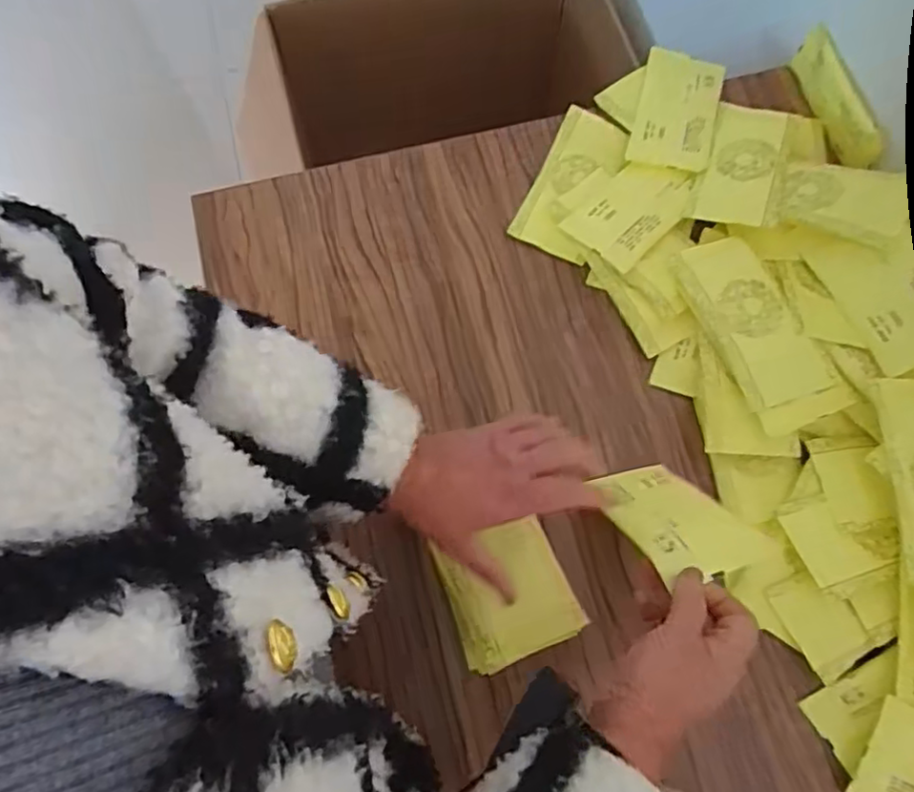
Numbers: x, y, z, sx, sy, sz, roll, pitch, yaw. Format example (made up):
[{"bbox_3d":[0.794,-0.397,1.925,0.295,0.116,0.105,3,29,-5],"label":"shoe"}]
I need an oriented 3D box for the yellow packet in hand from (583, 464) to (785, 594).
[{"bbox_3d":[0.167,0.096,0.510,0.080,0.165,0.015,-16,107,-7],"label":"yellow packet in hand"}]

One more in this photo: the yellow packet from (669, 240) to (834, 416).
[{"bbox_3d":[0.275,-0.073,0.604,0.077,0.025,0.175,-19,74,-5],"label":"yellow packet"}]

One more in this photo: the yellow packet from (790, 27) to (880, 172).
[{"bbox_3d":[0.424,-0.329,0.709,0.030,0.041,0.169,-15,74,-4],"label":"yellow packet"}]

